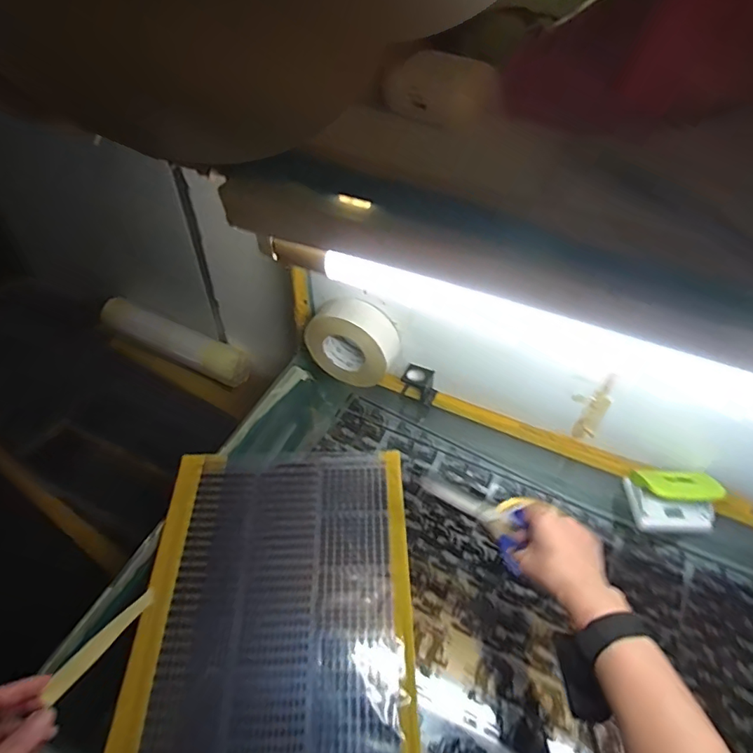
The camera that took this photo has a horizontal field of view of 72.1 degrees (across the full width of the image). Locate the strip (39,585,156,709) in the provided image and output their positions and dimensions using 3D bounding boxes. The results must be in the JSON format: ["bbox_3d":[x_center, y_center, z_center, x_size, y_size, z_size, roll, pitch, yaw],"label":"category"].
[{"bbox_3d":[-0.247,0.239,0.471,0.010,0.021,0.111,20,33,17],"label":"strip"}]

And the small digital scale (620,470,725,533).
[{"bbox_3d":[0.408,0.163,0.708,0.104,0.065,0.081,3,47,1],"label":"small digital scale"}]

